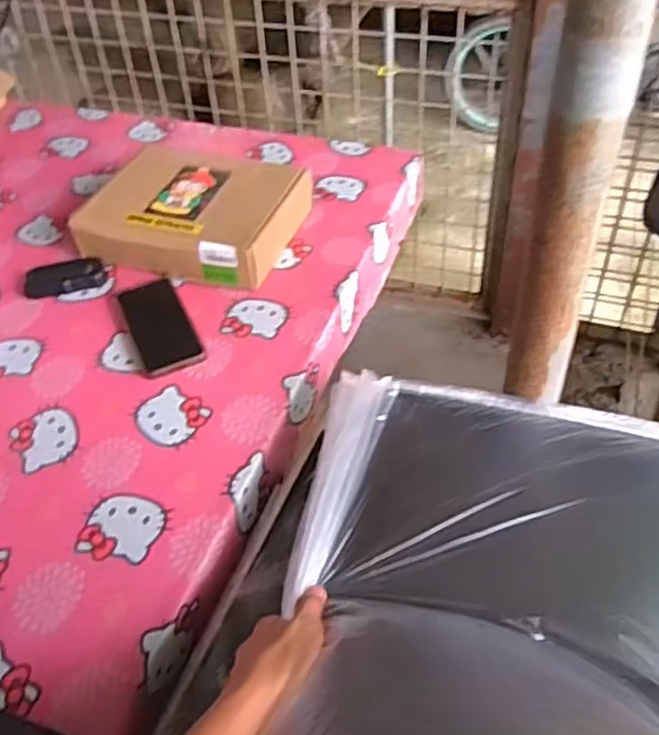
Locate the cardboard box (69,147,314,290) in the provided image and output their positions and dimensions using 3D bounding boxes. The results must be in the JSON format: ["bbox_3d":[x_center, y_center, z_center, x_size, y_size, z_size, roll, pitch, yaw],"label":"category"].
[{"bbox_3d":[-0.186,-0.218,1.010,0.275,0.079,0.237,13,48,16],"label":"cardboard box"}]

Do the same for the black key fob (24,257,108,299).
[{"bbox_3d":[-0.362,-0.122,0.973,0.108,0.021,0.059,-12,46,-8],"label":"black key fob"}]

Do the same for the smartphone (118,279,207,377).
[{"bbox_3d":[-0.216,-0.055,0.894,0.074,0.007,0.174,-20,48,-15],"label":"smartphone"}]

